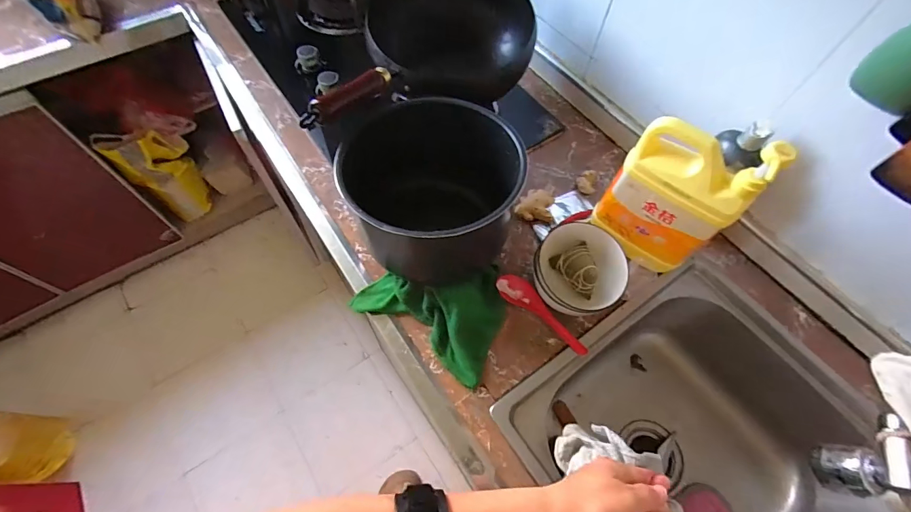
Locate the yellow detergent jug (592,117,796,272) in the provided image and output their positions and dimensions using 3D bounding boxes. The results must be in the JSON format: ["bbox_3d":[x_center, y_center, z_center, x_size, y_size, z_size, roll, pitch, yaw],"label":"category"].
[{"bbox_3d":[0.298,-0.087,0.522,0.098,0.224,0.144,-37,69,-19],"label":"yellow detergent jug"}]

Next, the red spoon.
[{"bbox_3d":[0.128,0.078,0.567,0.152,0.026,0.039,35,66,16],"label":"red spoon"}]

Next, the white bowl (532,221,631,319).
[{"bbox_3d":[0.177,0.021,0.567,0.124,0.076,0.119,27,64,12],"label":"white bowl"}]

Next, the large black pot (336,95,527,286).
[{"bbox_3d":[-0.032,-0.082,0.559,0.223,0.177,0.215,1,62,-2],"label":"large black pot"}]

